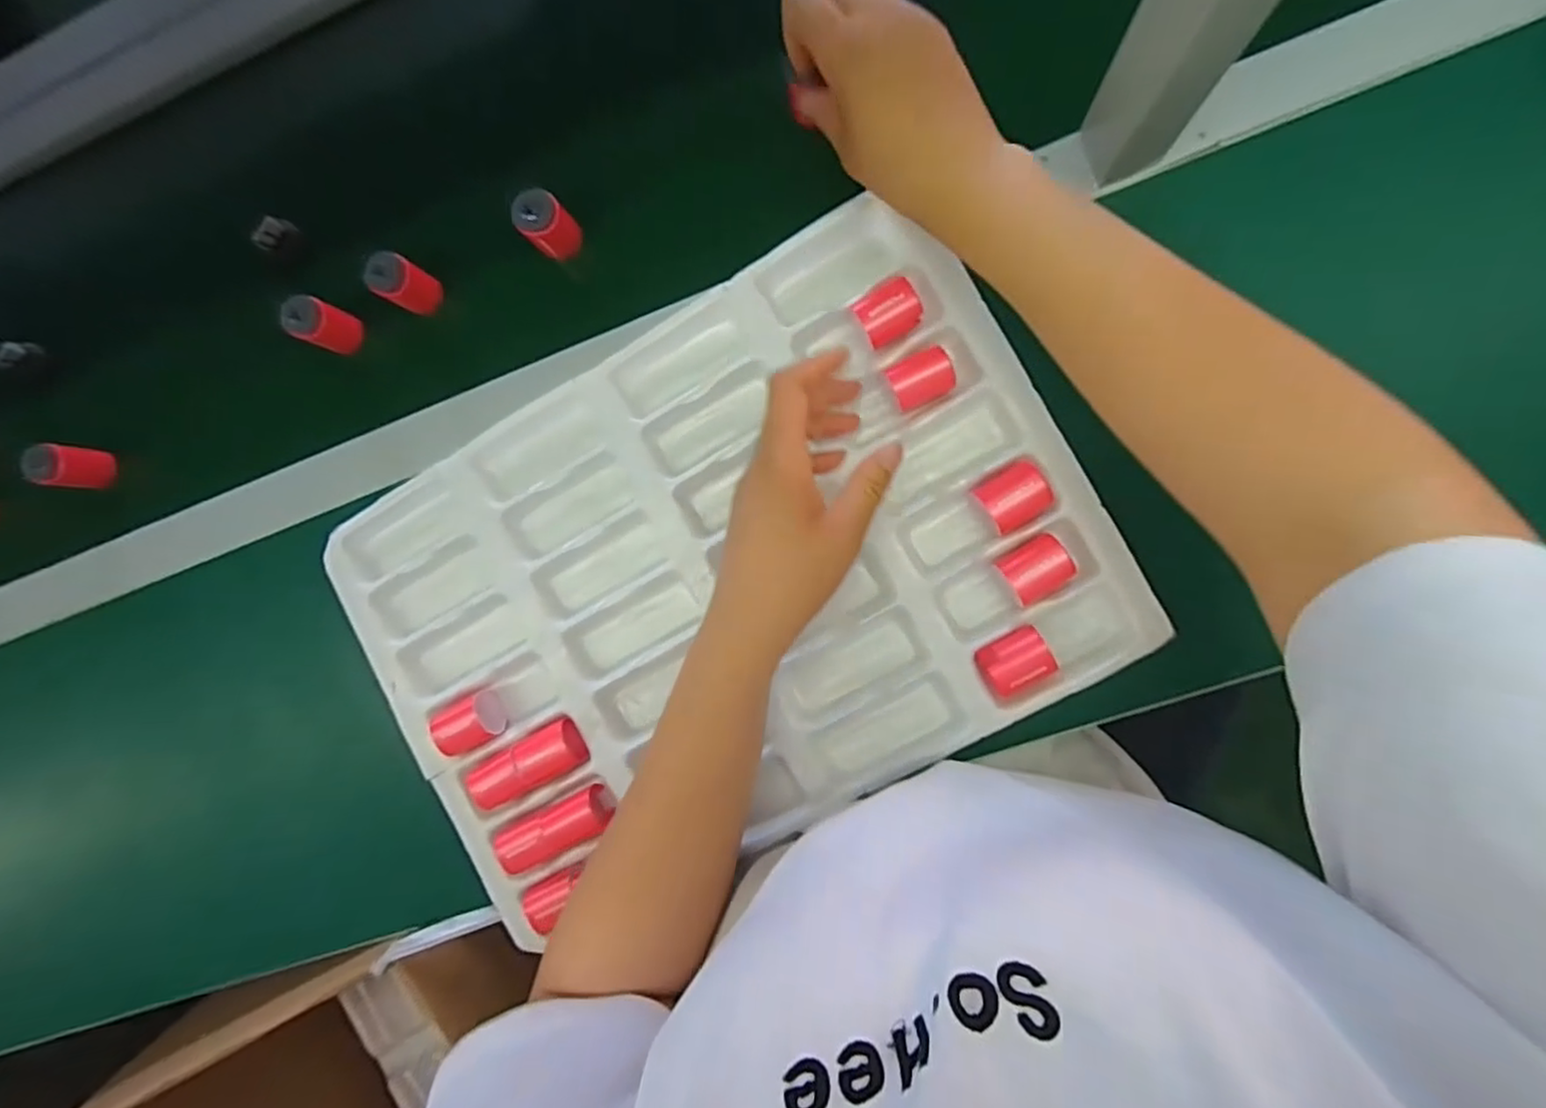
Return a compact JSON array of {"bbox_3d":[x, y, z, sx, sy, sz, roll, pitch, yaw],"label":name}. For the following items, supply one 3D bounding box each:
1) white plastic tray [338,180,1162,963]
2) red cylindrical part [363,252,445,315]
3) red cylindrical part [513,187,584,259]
[{"bbox_3d":[-0.037,0.018,0.418,0.445,0.034,0.311,-29,86,8],"label":"white plastic tray"},{"bbox_3d":[-0.252,-0.185,0.453,0.024,0.044,0.029,32,95,8],"label":"red cylindrical part"},{"bbox_3d":[-0.150,-0.219,0.436,0.030,0.051,0.027,-44,84,6],"label":"red cylindrical part"}]

